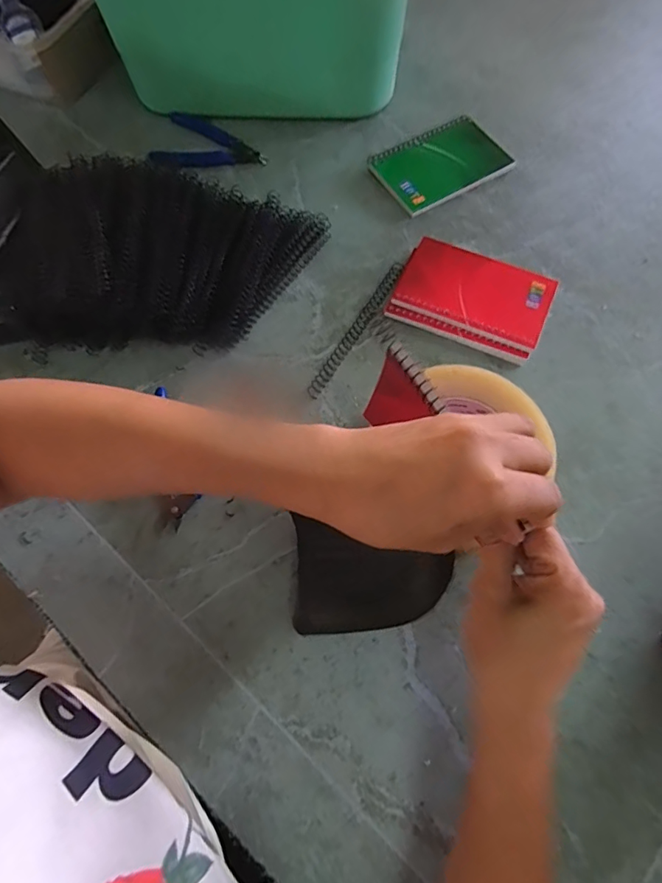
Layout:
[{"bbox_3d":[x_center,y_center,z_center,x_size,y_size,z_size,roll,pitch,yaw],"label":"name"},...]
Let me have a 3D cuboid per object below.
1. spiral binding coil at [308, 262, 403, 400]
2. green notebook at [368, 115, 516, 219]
[{"bbox_3d":[0.024,-0.102,0.440,0.013,0.008,0.153,31,71,13],"label":"spiral binding coil"},{"bbox_3d":[0.114,-0.291,0.514,0.128,0.008,0.084,-31,76,-9],"label":"green notebook"}]

